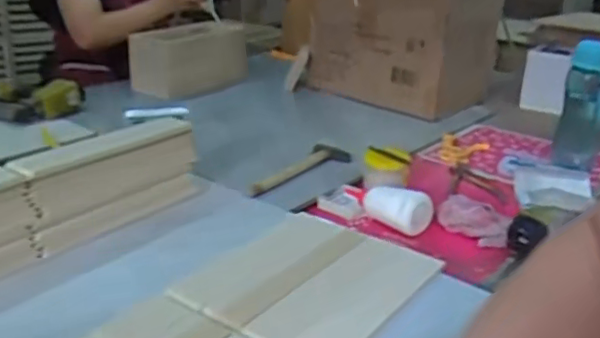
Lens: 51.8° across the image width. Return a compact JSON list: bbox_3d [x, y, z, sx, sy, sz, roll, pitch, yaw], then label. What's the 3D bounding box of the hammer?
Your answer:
[{"bbox_3d":[0.003,0.000,1.062,0.065,0.019,0.262,15,25,27],"label":"hammer"}]

